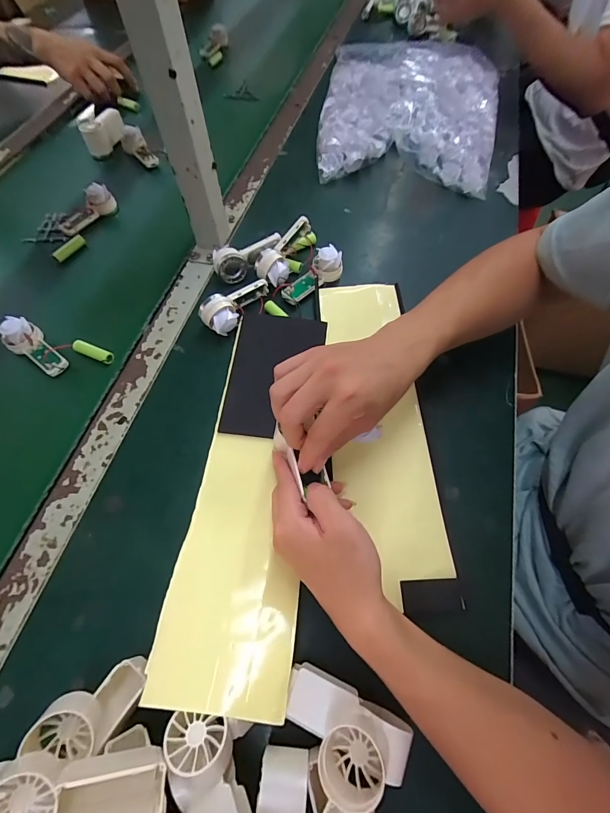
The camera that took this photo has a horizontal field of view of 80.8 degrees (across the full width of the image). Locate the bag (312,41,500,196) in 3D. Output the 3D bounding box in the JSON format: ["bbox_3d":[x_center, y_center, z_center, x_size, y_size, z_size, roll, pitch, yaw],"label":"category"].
[{"bbox_3d":[0.189,-0.564,0.656,0.302,0.061,0.459,10,64,4],"label":"bag"}]

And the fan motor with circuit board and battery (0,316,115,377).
[{"bbox_3d":[-0.301,-0.067,0.430,0.129,0.034,0.050,19,65,8],"label":"fan motor with circuit board and battery"}]

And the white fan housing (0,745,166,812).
[{"bbox_3d":[-0.134,0.226,0.206,0.098,0.037,0.037,3,63,-15],"label":"white fan housing"}]

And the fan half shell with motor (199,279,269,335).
[{"bbox_3d":[-0.080,-0.126,0.437,0.093,0.043,0.034,-38,70,-18],"label":"fan half shell with motor"}]

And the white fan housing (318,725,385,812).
[{"bbox_3d":[0.027,0.254,0.218,0.041,0.034,0.086,4,63,1],"label":"white fan housing"}]

